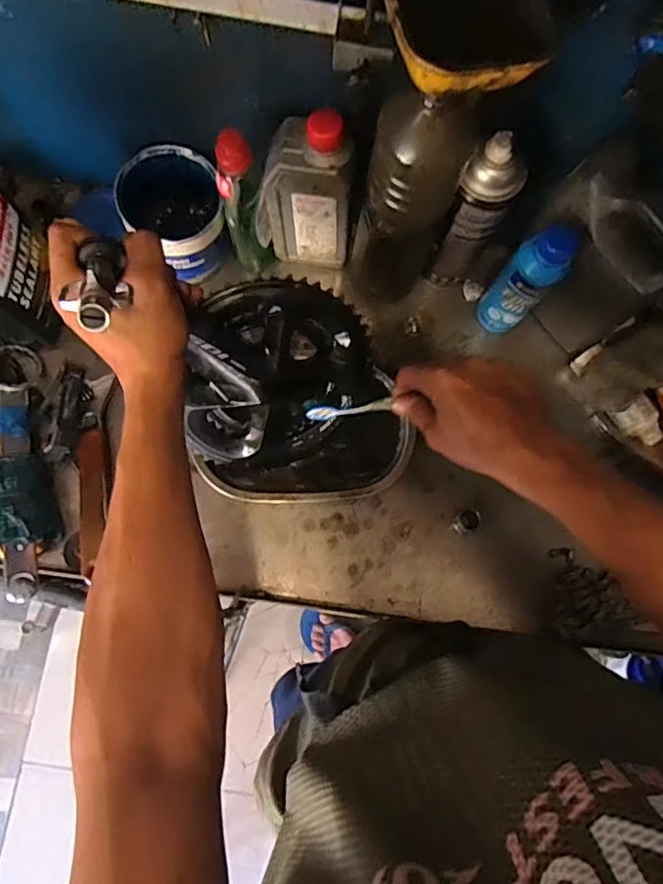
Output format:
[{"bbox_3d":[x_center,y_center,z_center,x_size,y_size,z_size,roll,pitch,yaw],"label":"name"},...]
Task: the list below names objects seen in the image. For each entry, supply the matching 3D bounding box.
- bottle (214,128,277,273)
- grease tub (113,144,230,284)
[{"bbox_3d":[-0.087,-0.237,0.547,0.041,0.162,0.061,-14,77,-5],"label":"bottle"},{"bbox_3d":[-0.165,-0.234,0.571,0.093,0.088,0.117,-20,78,-6],"label":"grease tub"}]

